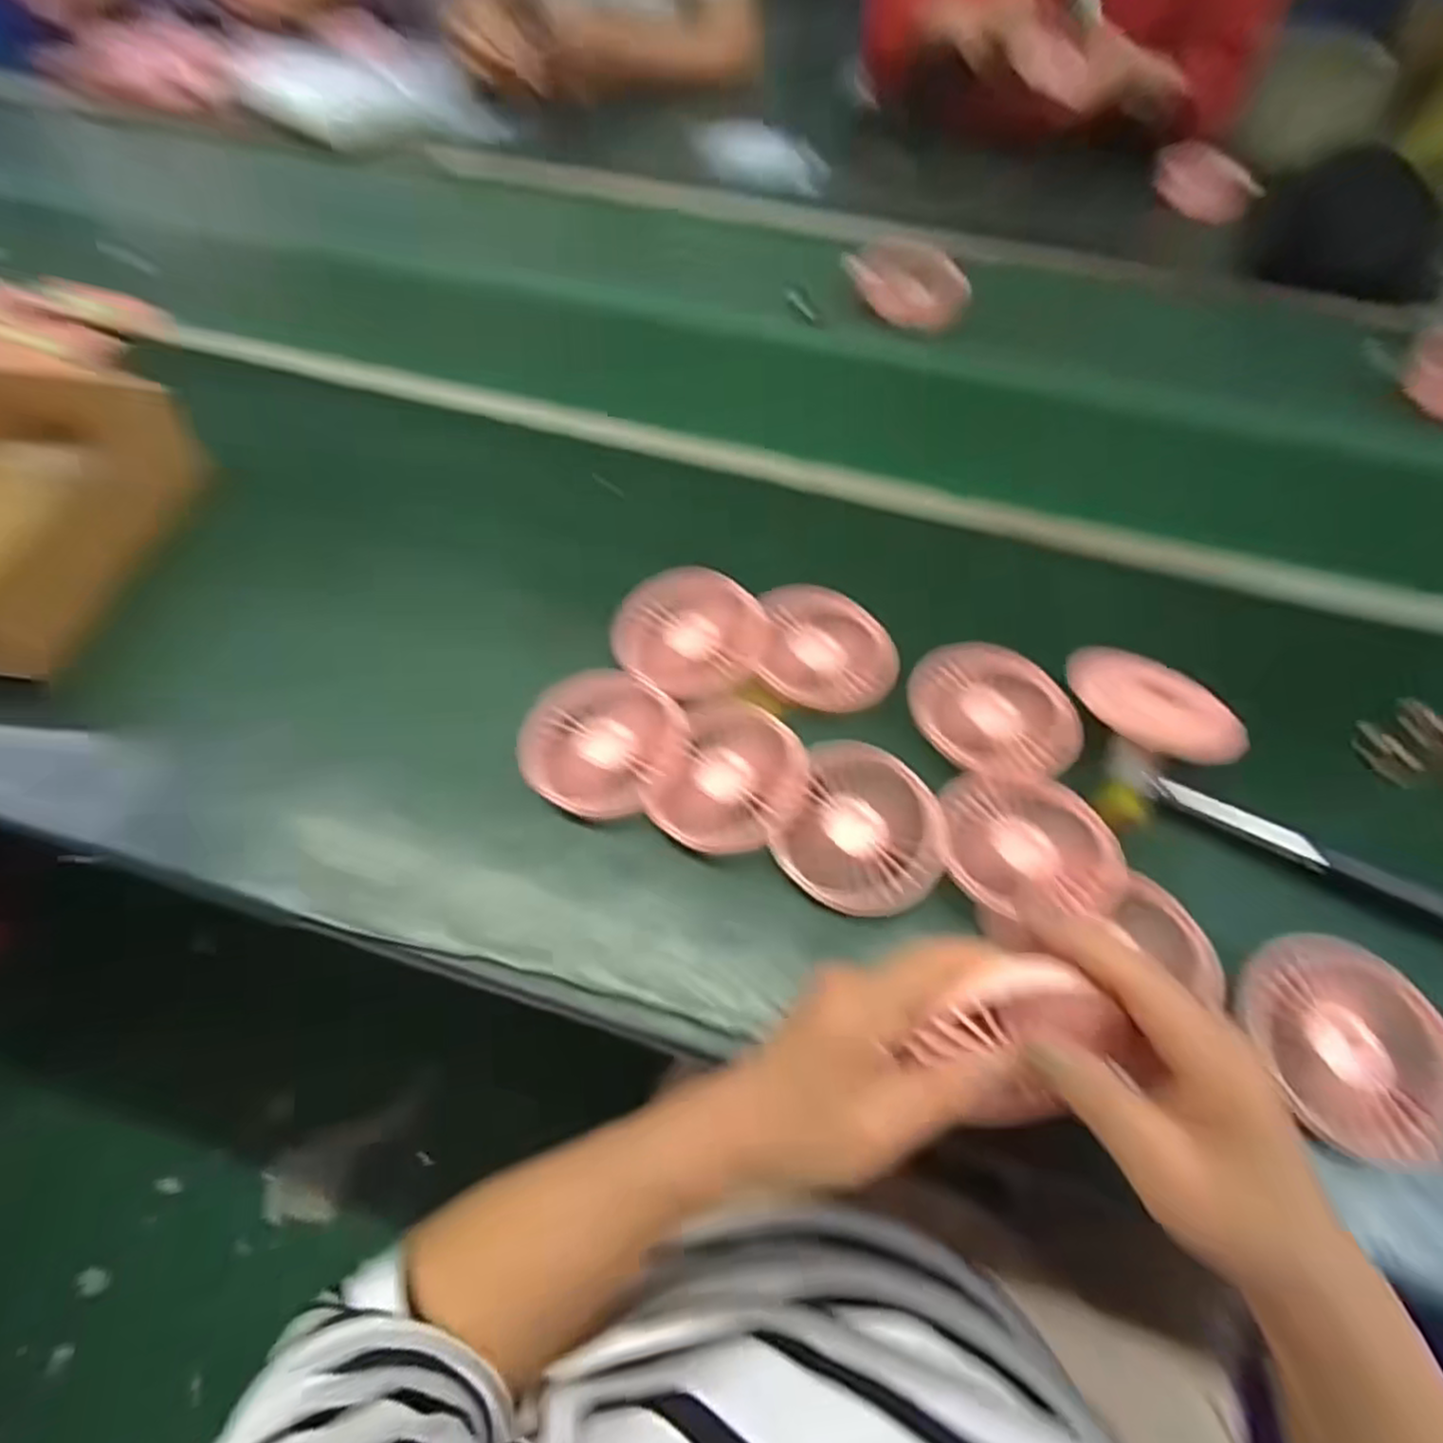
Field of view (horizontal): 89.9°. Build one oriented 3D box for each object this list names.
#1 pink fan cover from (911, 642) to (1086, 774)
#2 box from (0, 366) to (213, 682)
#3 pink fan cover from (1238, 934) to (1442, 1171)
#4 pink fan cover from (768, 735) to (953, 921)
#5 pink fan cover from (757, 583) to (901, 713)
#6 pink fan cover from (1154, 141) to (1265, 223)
[{"bbox_3d":[0.164,-0.012,0.439,0.094,0.014,0.091,6,57,1],"label":"pink fan cover"},{"bbox_3d":[-0.492,-0.148,0.476,0.179,0.061,0.235,8,57,3],"label":"box"},{"bbox_3d":[0.300,0.153,0.343,0.083,0.017,0.099,-16,59,-12],"label":"pink fan cover"},{"bbox_3d":[0.079,0.059,0.394,0.085,0.015,0.088,24,59,13],"label":"pink fan cover"},{"bbox_3d":[0.069,-0.047,0.460,0.085,0.015,0.087,4,57,1],"label":"pink fan cover"},{"bbox_3d":[0.565,-0.631,0.845,0.120,0.059,0.023,32,61,17],"label":"pink fan cover"}]

